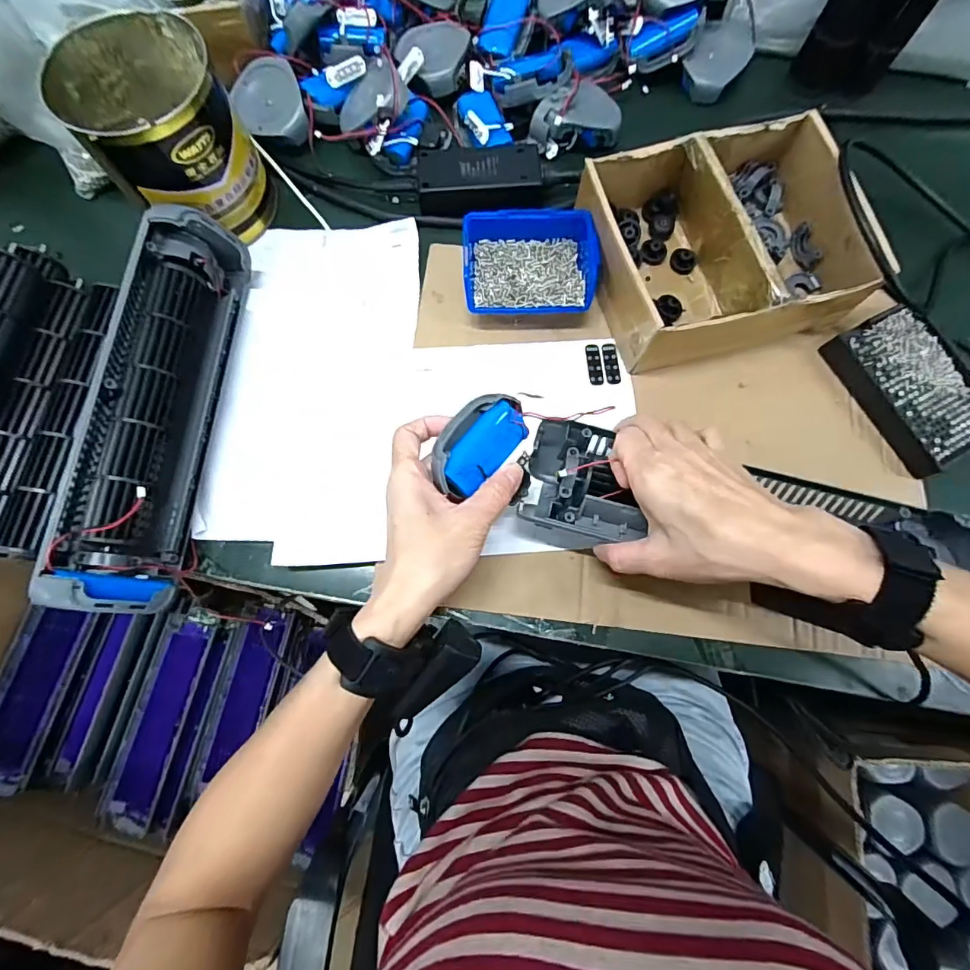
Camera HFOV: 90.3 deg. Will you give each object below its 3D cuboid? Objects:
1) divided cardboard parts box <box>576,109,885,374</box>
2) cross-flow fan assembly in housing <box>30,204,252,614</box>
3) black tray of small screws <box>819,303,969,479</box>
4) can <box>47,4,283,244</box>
[{"bbox_3d":[0.199,-0.206,0.409,0.202,0.070,0.165,-13,76,-4],"label":"divided cardboard parts box"},{"bbox_3d":[-0.247,-0.061,0.372,0.061,0.077,0.302,4,75,0],"label":"cross-flow fan assembly in housing"},{"bbox_3d":[0.363,-0.083,0.407,0.093,0.026,0.130,-24,77,-7],"label":"black tray of small screws"},{"bbox_3d":[-0.257,-0.284,0.407,0.118,0.119,0.107,44,79,10],"label":"can"}]

